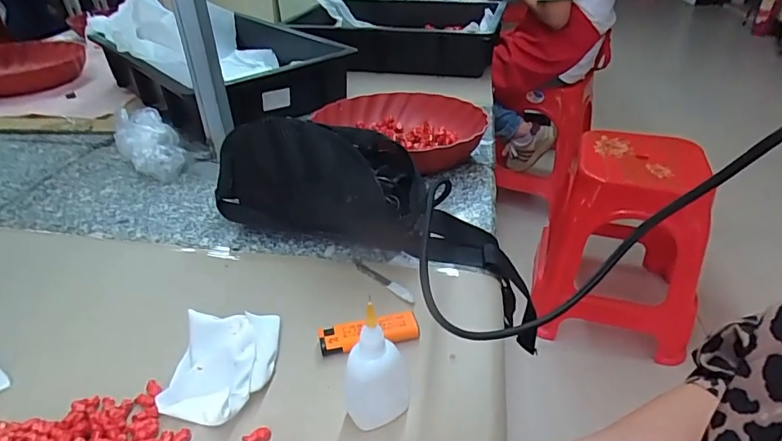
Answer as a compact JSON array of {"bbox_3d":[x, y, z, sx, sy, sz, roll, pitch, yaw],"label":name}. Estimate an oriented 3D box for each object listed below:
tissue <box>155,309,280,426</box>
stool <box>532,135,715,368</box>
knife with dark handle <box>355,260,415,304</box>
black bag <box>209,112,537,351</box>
[{"bbox_3d":[-0.126,0.103,0.367,0.072,0.033,0.088,5,36,9],"label":"tissue"},{"bbox_3d":[0.612,0.050,1.344,0.391,0.482,0.346,6,37,10],"label":"stool"},{"bbox_3d":[-0.008,0.057,0.459,0.011,0.004,0.084,-29,42,-35],"label":"knife with dark handle"},{"bbox_3d":[-0.008,-0.018,0.511,0.372,0.126,0.105,19,37,9],"label":"black bag"}]

